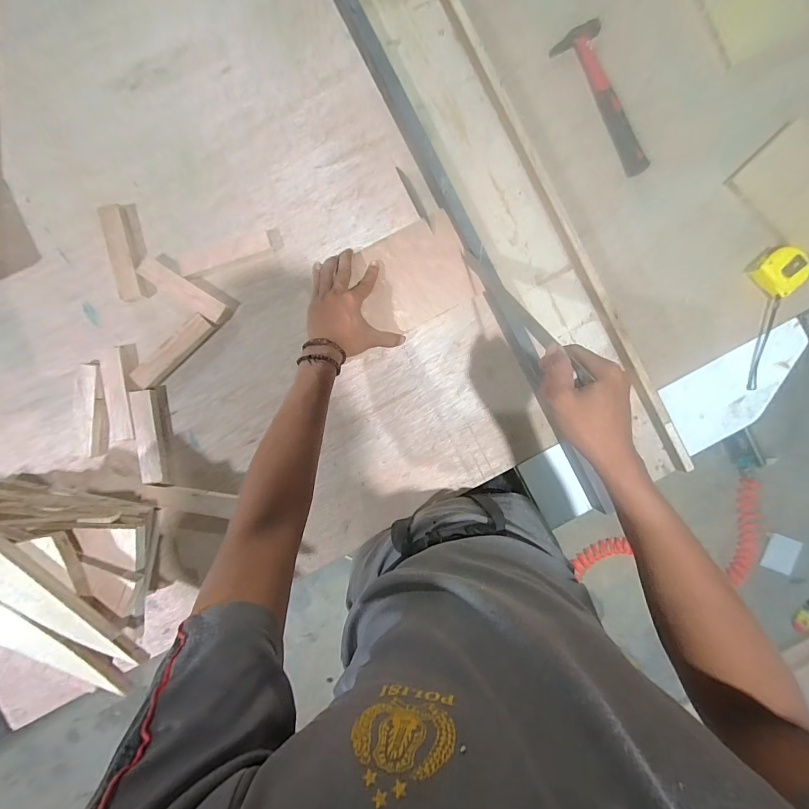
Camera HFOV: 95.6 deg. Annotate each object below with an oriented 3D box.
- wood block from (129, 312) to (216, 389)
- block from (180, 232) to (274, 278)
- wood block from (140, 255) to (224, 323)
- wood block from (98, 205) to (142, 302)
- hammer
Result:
[{"bbox_3d":[-0.348,-0.079,0.554,0.138,0.013,0.036,-42,92,-2],"label":"wood block"},{"bbox_3d":[-0.271,-0.225,0.553,0.137,0.010,0.037,-19,91,-2],"label":"block"},{"bbox_3d":[-0.341,-0.177,0.566,0.136,0.011,0.033,33,89,-2],"label":"wood block"},{"bbox_3d":[-0.417,-0.223,0.542,0.031,0.021,0.137,-14,91,-2],"label":"wood block"},{"bbox_3d":[0.311,-0.477,0.580,0.070,0.022,0.243,-21,91,-2],"label":"hammer"}]

